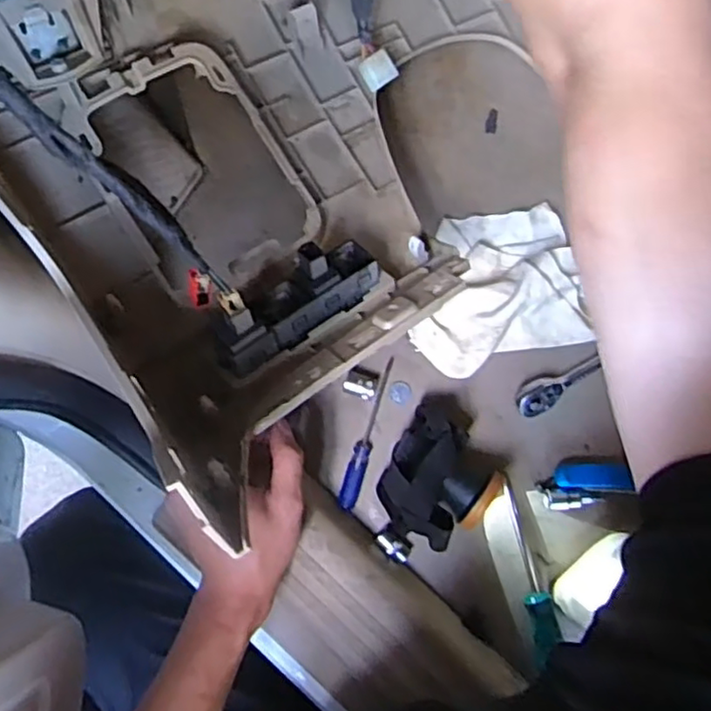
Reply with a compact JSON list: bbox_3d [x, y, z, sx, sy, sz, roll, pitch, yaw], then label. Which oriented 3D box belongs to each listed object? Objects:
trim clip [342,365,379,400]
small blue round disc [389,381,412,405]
[{"bbox_3d":[0.005,0.022,0.552,0.026,0.021,0.025,24,86,3],"label":"trim clip"},{"bbox_3d":[0.037,0.031,0.555,0.018,0.004,0.019,0,85,1],"label":"small blue round disc"}]

